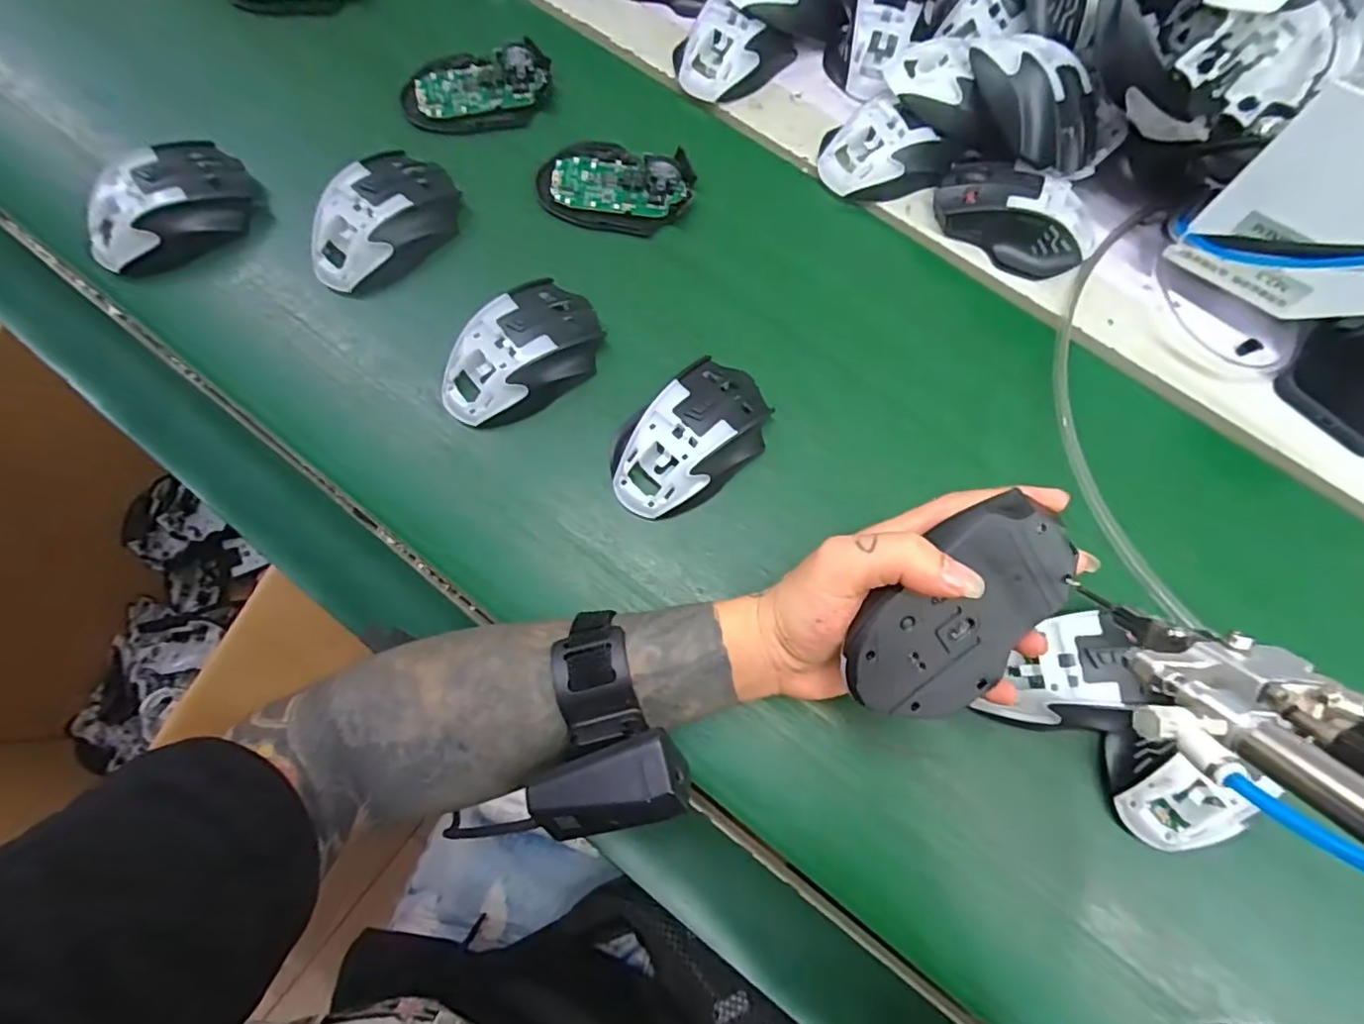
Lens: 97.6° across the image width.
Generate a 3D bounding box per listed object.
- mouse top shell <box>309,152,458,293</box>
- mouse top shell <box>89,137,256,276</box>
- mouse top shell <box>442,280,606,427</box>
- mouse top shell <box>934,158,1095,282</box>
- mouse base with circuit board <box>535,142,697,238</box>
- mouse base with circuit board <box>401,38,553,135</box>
[{"bbox_3d":[-0.215,-0.209,0.427,0.071,0.035,0.118,40,77,9],"label":"mouse top shell"},{"bbox_3d":[-0.366,-0.218,0.424,0.075,0.035,0.115,34,77,8],"label":"mouse top shell"},{"bbox_3d":[-0.106,-0.105,0.399,0.069,0.035,0.113,38,76,9],"label":"mouse top shell"},{"bbox_3d":[0.238,-0.212,0.426,0.110,0.039,0.055,31,75,7],"label":"mouse top shell"},{"bbox_3d":[-0.050,-0.246,0.441,0.112,0.020,0.069,12,74,2],"label":"mouse base with circuit board"},{"bbox_3d":[-0.158,-0.329,0.462,0.114,0.025,0.065,-15,75,-6],"label":"mouse base with circuit board"}]

